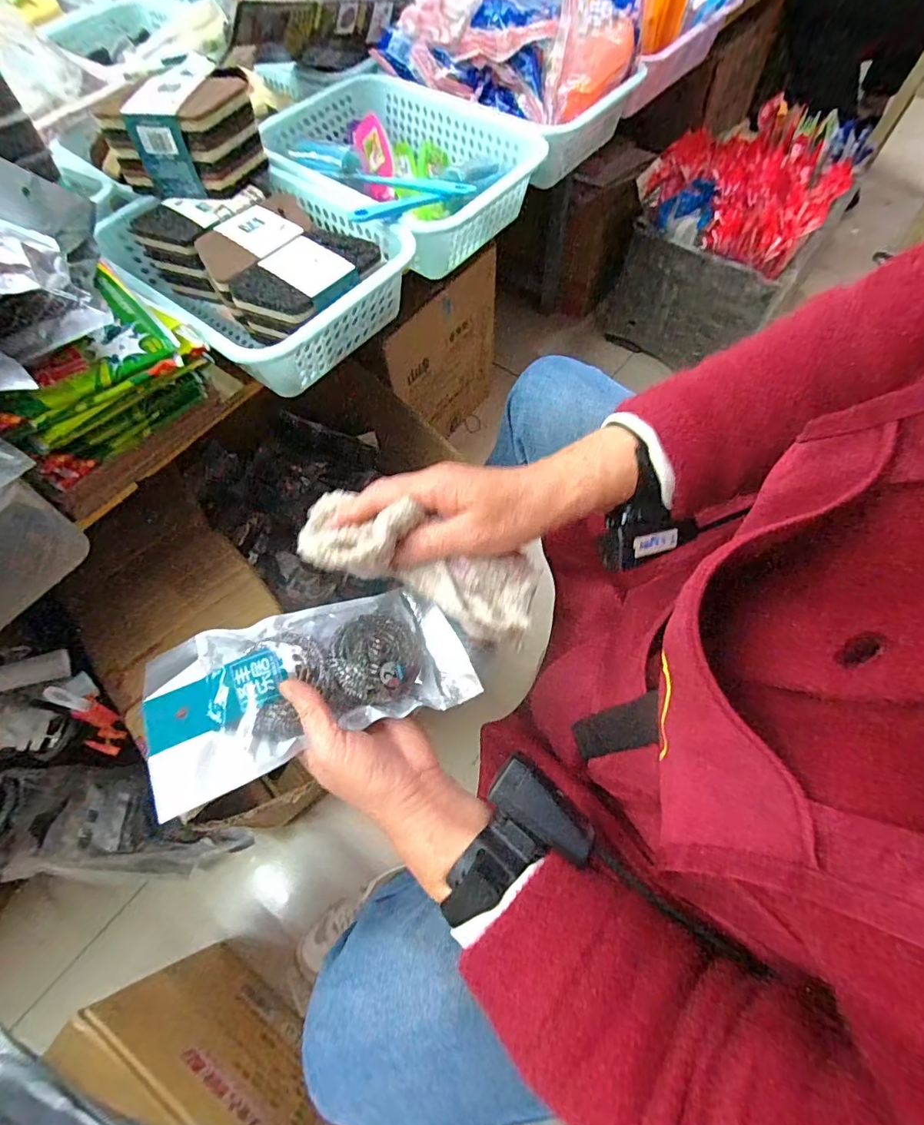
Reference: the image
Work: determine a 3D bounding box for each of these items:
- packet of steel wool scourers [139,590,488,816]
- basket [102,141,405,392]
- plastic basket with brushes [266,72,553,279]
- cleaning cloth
[{"bbox_3d":[-0.104,0.081,0.360,0.215,0.031,0.109,-13,62,-26],"label":"packet of steel wool scourers"},{"bbox_3d":[-0.220,-0.310,0.533,0.317,0.083,0.227,36,70,18],"label":"basket"},{"bbox_3d":[-0.077,-0.479,0.610,0.258,0.079,0.334,-41,69,-17],"label":"plastic basket with brushes"},{"bbox_3d":[-0.025,0.000,0.316,0.154,0.048,0.060,22,65,-9],"label":"cleaning cloth"}]

